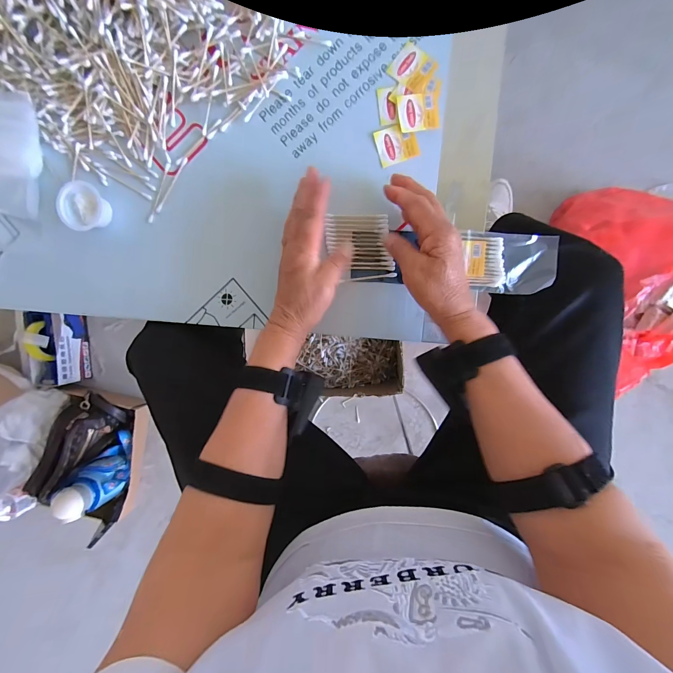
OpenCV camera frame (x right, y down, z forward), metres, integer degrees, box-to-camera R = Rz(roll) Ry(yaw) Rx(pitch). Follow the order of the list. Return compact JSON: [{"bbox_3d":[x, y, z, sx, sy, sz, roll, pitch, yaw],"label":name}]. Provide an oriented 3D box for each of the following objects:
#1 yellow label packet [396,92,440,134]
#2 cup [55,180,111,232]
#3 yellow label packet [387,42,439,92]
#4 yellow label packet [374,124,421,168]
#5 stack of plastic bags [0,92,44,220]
[{"bbox_3d":[0.091,-0.248,0.353,0.045,0.004,0.039,-3,96,4],"label":"yellow label packet"},{"bbox_3d":[-0.296,-0.152,0.376,0.046,0.029,0.052,29,97,0],"label":"cup"},{"bbox_3d":[0.085,-0.296,0.351,0.045,0.004,0.039,36,97,-1],"label":"yellow label packet"},{"bbox_3d":[0.068,-0.216,0.358,0.043,0.004,0.039,-16,95,5],"label":"yellow label packet"},{"bbox_3d":[-0.397,-0.216,0.381,0.076,0.021,0.135,5,96,3],"label":"stack of plastic bags"}]

